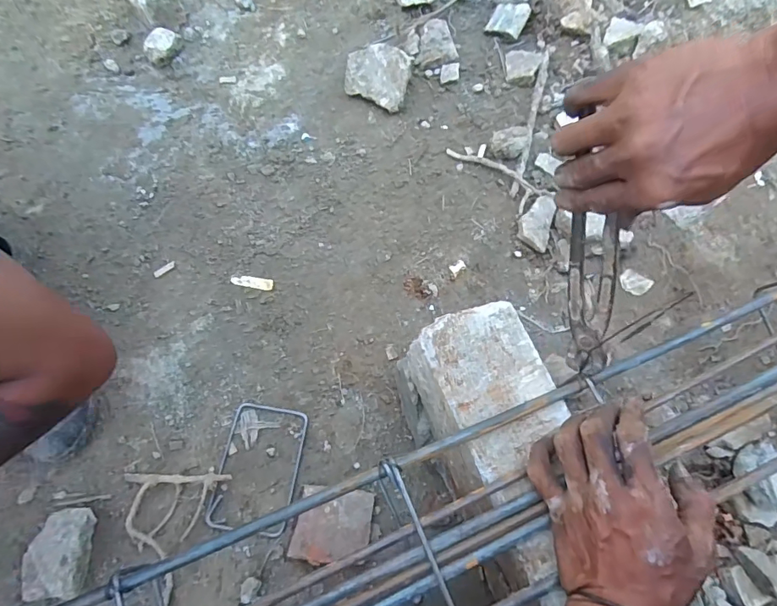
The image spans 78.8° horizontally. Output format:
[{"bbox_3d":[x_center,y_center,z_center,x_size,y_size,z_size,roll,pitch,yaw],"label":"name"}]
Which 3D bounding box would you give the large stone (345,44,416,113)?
[{"bbox_3d":[-0.018,-0.370,0.770,0.101,0.051,0.096,6,69,2],"label":"large stone"}]

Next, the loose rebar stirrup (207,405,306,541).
[{"bbox_3d":[-0.157,0.199,0.574,0.096,0.010,0.145,8,69,3],"label":"loose rebar stirrup"}]

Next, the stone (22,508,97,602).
[{"bbox_3d":[-0.360,0.272,0.516,0.059,0.033,0.085,-4,69,-2],"label":"stone"}]

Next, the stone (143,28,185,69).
[{"bbox_3d":[-0.373,-0.425,0.787,0.063,0.034,0.046,-27,72,-10],"label":"stone"}]

